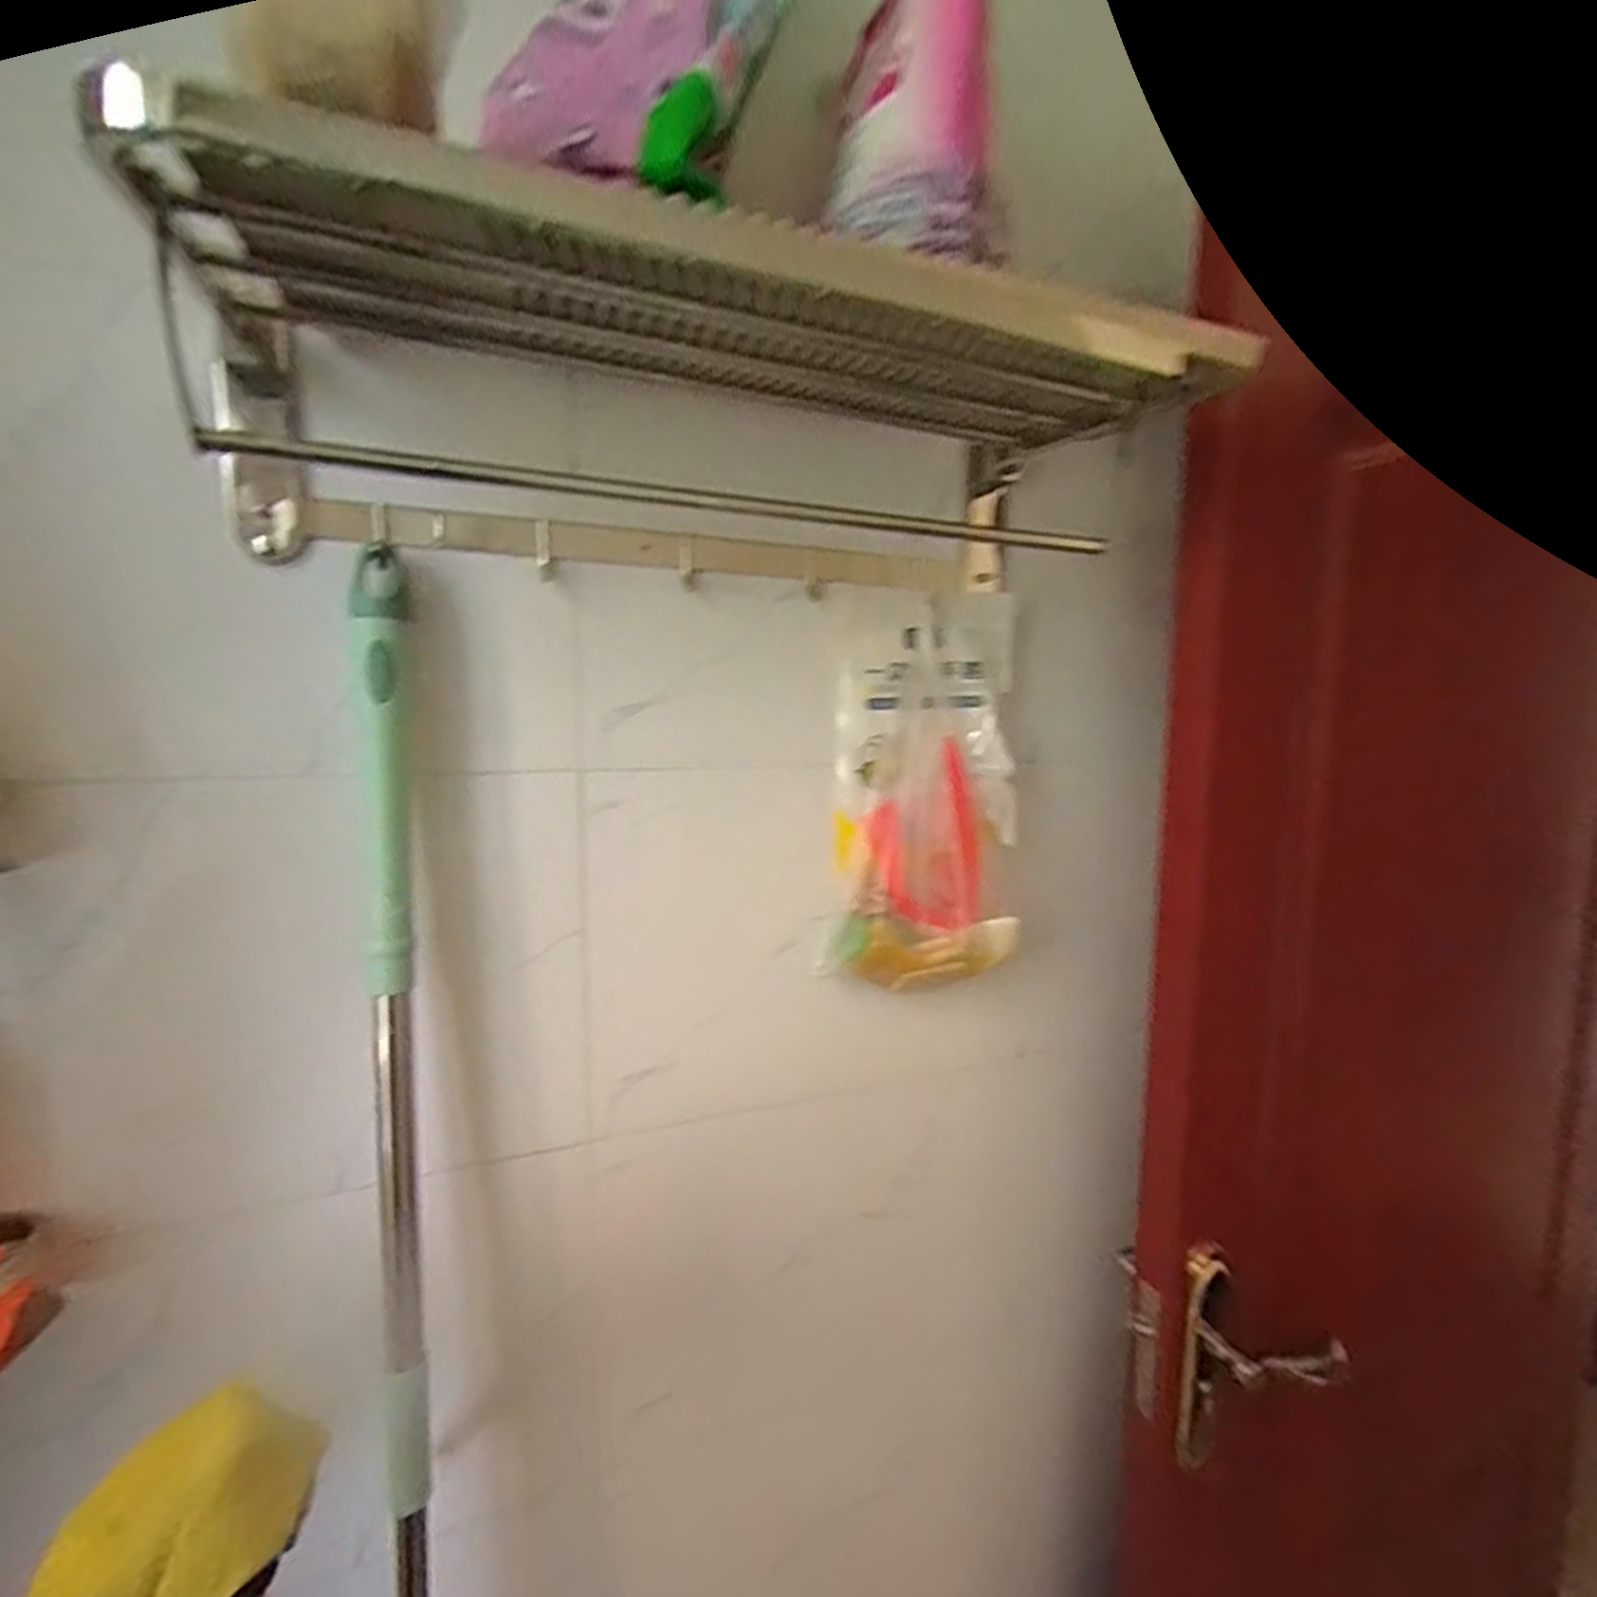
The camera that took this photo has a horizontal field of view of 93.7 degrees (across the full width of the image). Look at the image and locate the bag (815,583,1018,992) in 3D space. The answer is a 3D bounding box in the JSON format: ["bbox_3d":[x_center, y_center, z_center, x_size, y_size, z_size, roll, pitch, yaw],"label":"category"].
[{"bbox_3d":[0.110,-0.007,0.640,0.163,0.326,0.032,0,-3,-14],"label":"bag"}]

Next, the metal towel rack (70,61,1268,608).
[{"bbox_3d":[-0.051,-0.236,0.477,0.564,0.155,0.247,-2,7,-19],"label":"metal towel rack"}]

